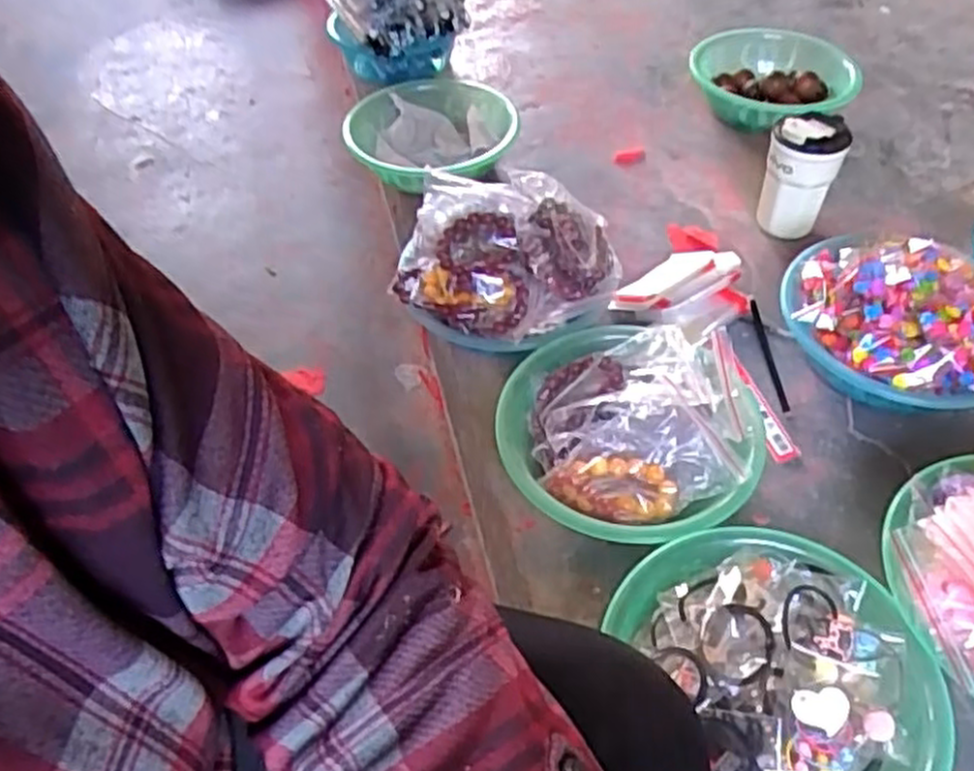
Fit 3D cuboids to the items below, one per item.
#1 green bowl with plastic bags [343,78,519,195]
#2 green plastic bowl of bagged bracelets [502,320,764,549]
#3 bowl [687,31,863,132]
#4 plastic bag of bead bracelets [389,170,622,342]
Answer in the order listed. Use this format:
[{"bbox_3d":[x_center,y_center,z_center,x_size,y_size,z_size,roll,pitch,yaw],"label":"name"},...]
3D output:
[{"bbox_3d":[-0.084,-0.365,1.122,0.238,0.069,0.258,-6,49,-3],"label":"green bowl with plastic bags"},{"bbox_3d":[0.129,0.045,0.717,0.226,0.085,0.233,-1,49,1],"label":"green plastic bowl of bagged bracelets"},{"bbox_3d":[0.404,-0.434,1.106,0.218,0.077,0.210,2,49,3],"label":"bowl"},{"bbox_3d":[0.017,-0.140,0.822,0.232,0.084,0.192,18,52,17],"label":"plastic bag of bead bracelets"}]

